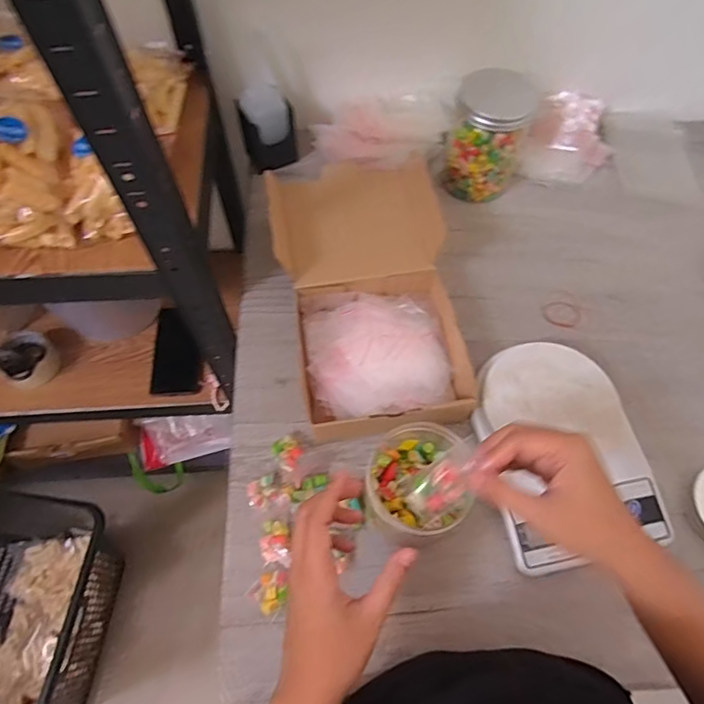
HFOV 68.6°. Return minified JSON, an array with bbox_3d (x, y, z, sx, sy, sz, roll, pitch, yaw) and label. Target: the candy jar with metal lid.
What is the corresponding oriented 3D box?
[{"bbox_3d":[0.165,-0.262,0.638,0.093,0.128,0.081,14,64,6],"label":"candy jar with metal lid"}]

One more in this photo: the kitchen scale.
[{"bbox_3d":[0.207,0.092,0.512,0.152,0.044,0.210,-11,64,-6],"label":"kitchen scale"}]

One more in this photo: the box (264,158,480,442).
[{"bbox_3d":[0.020,-0.075,0.579,0.188,0.078,0.347,-11,64,-6],"label":"box"}]

